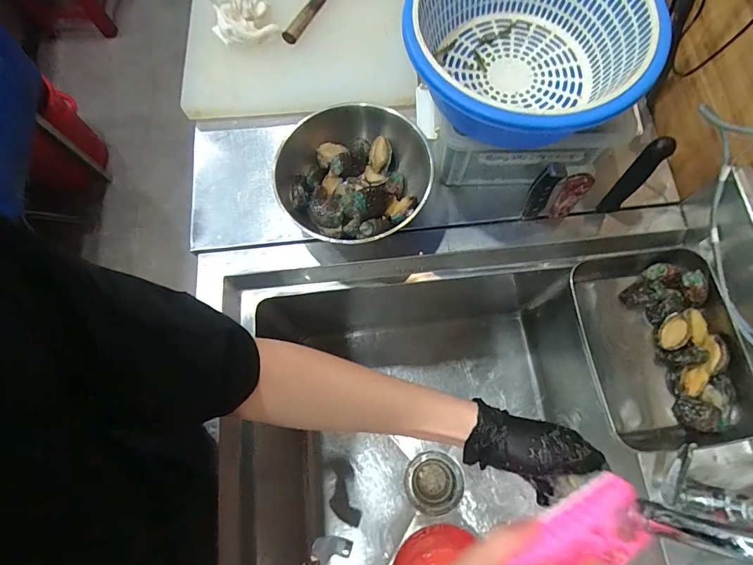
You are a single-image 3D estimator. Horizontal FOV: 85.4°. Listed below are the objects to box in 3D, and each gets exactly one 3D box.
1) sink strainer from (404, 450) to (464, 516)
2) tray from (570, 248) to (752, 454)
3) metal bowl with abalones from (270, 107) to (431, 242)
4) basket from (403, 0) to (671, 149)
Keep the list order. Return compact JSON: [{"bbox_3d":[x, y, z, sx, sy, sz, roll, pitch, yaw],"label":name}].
[{"bbox_3d":[0.114,0.402,0.831,0.109,0.080,0.108,-1,72,2],"label":"sink strainer"},{"bbox_3d":[0.393,0.089,0.572,0.200,0.061,0.259,-6,72,0],"label":"tray"},{"bbox_3d":[-0.037,-0.150,0.599,0.232,0.106,0.194,29,75,10],"label":"metal bowl with abalones"},{"bbox_3d":[0.179,-0.283,0.496,0.280,0.109,0.277,39,77,13],"label":"basket"}]

